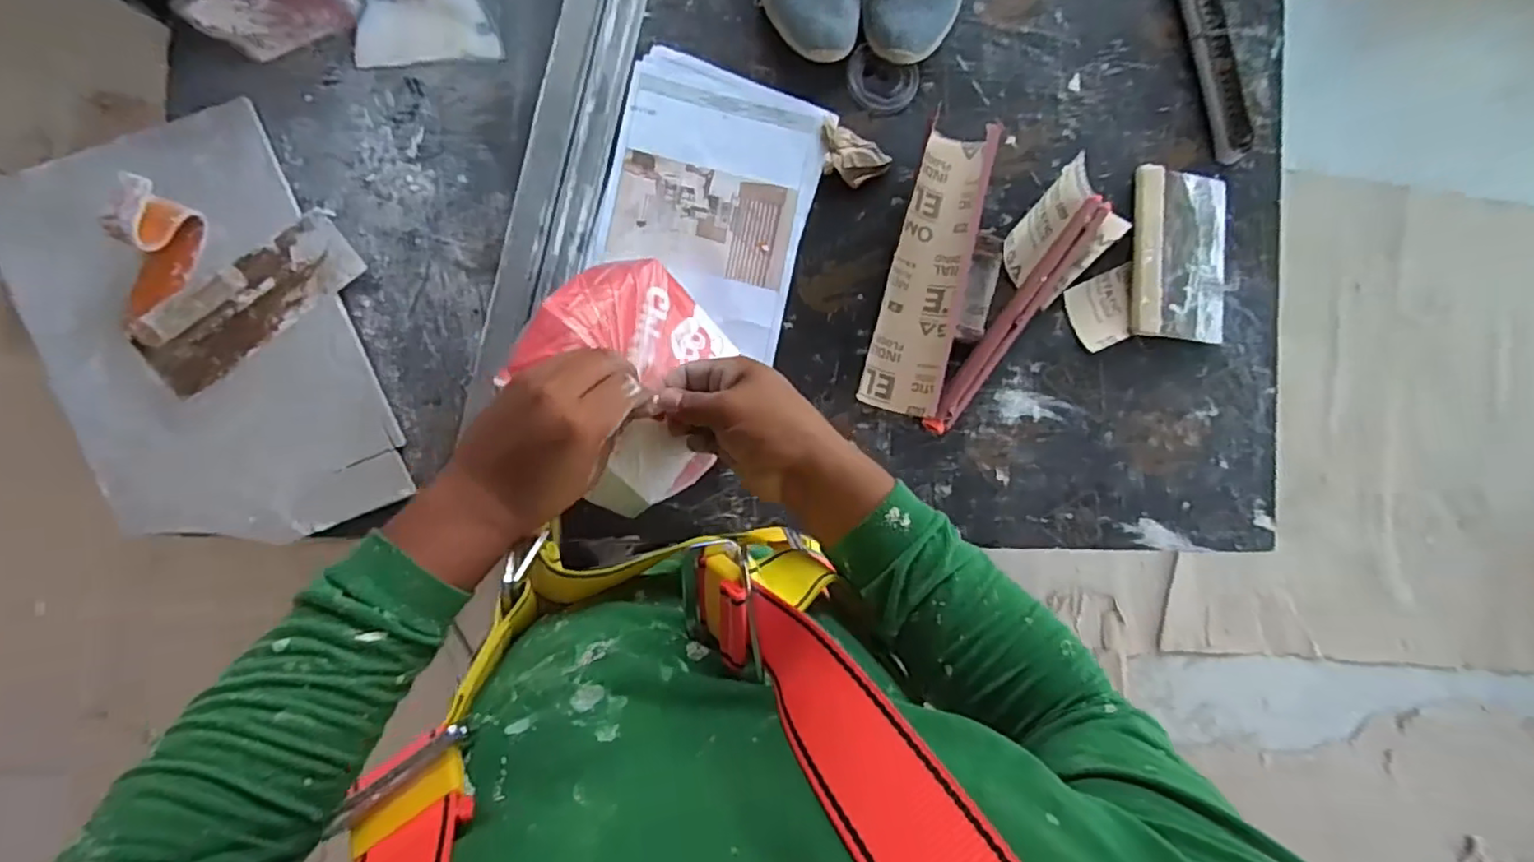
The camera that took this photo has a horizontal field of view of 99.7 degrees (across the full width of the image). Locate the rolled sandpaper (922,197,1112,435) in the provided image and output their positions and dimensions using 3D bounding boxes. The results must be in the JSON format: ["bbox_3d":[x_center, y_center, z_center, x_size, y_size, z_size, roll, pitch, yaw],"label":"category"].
[{"bbox_3d":[0.282,-0.129,0.722,0.037,0.029,0.322,38,86,-4],"label":"rolled sandpaper"}]

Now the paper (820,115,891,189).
[{"bbox_3d":[0.089,-0.300,0.707,0.083,0.020,0.056,32,87,-4],"label":"paper"}]

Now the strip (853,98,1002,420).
[{"bbox_3d":[0.173,-0.176,0.694,0.077,0.065,0.315,13,88,-5],"label":"strip"}]

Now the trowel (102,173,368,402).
[{"bbox_3d":[-0.526,-0.150,0.608,0.216,0.095,0.135,-40,93,-4],"label":"trowel"}]

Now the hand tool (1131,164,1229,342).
[{"bbox_3d":[0.478,-0.205,0.740,0.115,0.028,0.196,4,89,-5],"label":"hand tool"}]

